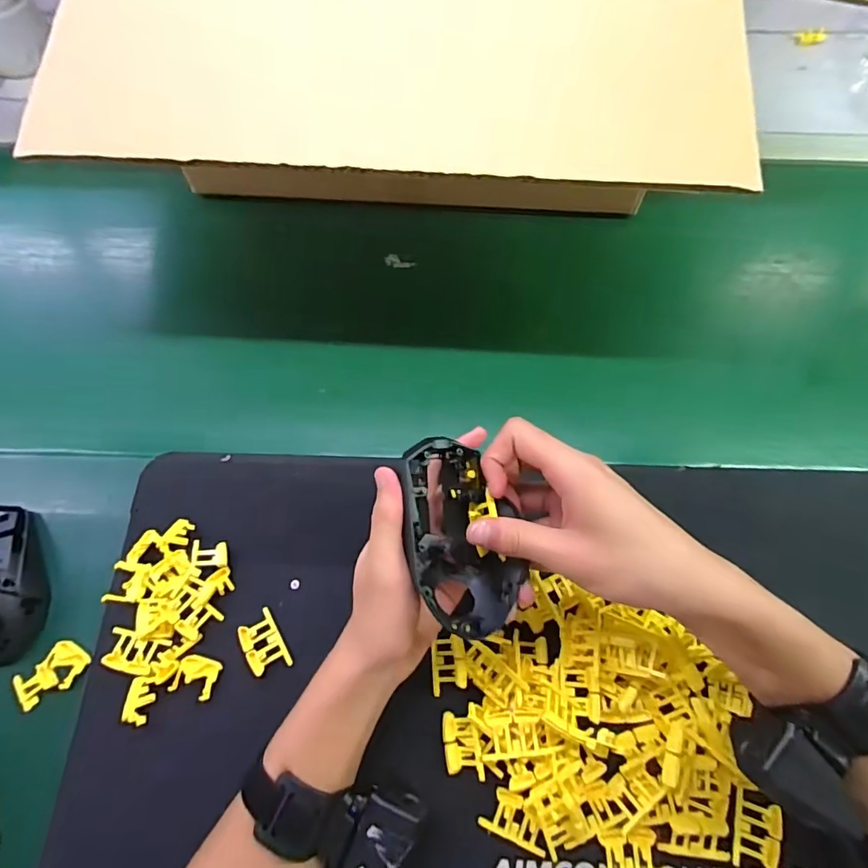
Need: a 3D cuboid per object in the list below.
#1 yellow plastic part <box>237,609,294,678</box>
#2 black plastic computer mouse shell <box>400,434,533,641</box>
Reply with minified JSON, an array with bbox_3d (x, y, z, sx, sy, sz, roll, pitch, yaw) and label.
[{"bbox_3d":[-0.123,0.152,0.366,0.027,0.009,0.043,-30,69,-14],"label":"yellow plastic part"},{"bbox_3d":[0.017,0.061,0.316,0.065,0.043,0.116,-15,84,-8],"label":"black plastic computer mouse shell"}]

